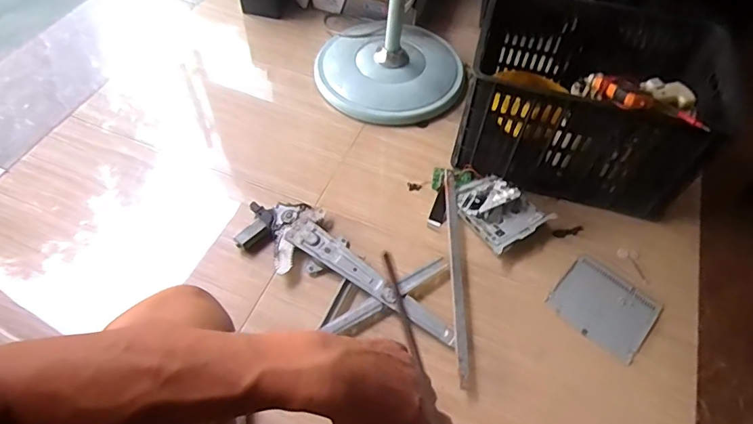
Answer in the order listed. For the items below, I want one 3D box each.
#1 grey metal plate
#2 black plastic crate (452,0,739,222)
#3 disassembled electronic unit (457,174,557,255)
[{"bbox_3d":[0.442,0.180,0.932,0.176,0.014,0.148,39,62,21],"label":"grey metal plate"},{"bbox_3d":[0.460,-0.260,1.064,0.477,0.271,0.362,15,56,8],"label":"black plastic crate"},{"bbox_3d":[0.262,-0.011,1.035,0.160,0.050,0.175,-28,61,-20],"label":"disassembled electronic unit"}]

